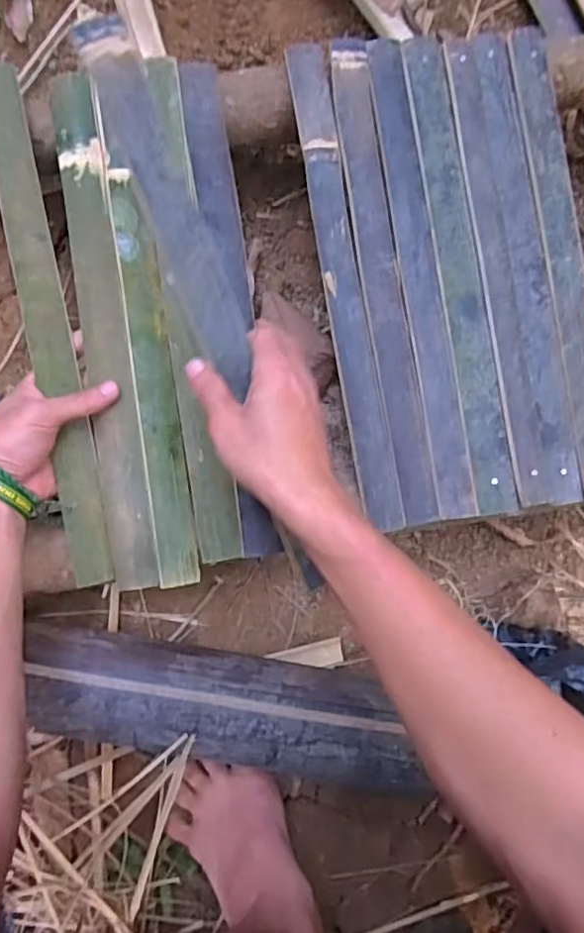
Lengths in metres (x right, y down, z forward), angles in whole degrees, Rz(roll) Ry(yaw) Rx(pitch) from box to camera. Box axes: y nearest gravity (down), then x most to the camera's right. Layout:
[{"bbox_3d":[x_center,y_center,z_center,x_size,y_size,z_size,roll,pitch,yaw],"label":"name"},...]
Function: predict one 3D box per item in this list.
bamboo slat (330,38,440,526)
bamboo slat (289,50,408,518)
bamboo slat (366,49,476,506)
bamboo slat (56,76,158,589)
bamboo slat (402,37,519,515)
[{"bbox_3d":[0.075,-0.153,0.487,0.032,0.004,0.396,-8,89,-6],"label":"bamboo slat"},{"bbox_3d":[0.043,-0.149,0.489,0.030,0.010,0.399,-9,89,-6],"label":"bamboo slat"},{"bbox_3d":[0.106,-0.157,0.490,0.032,0.004,0.395,-8,89,-6],"label":"bamboo slat"},{"bbox_3d":[-0.152,-0.106,0.475,0.039,0.010,0.402,-8,89,0],"label":"bamboo slat"},{"bbox_3d":[0.139,-0.162,0.493,0.037,0.004,0.396,-9,89,-6],"label":"bamboo slat"}]

